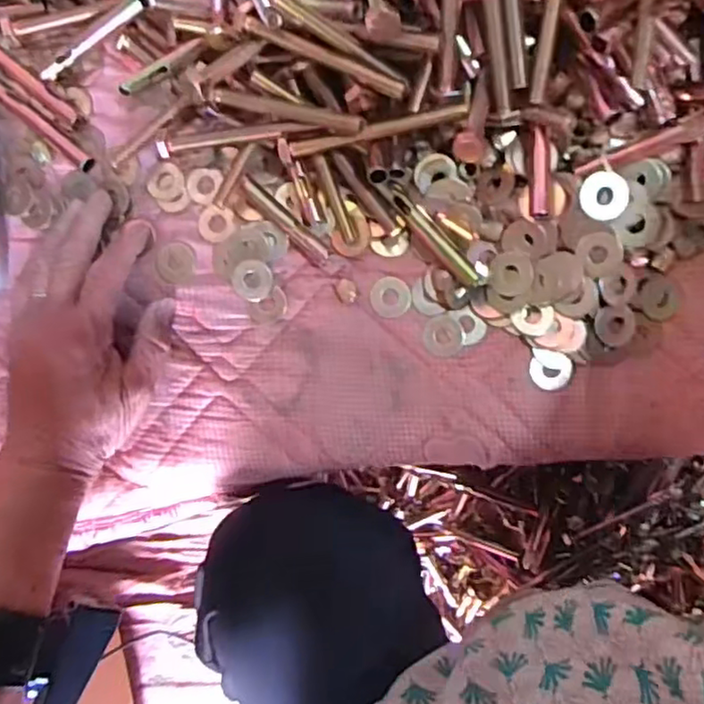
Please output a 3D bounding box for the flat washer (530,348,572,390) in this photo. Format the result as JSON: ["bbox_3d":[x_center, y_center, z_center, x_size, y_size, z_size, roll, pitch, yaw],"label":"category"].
[{"bbox_3d":[0.118,0.011,0.379,0.023,0.004,0.023,9,92,4],"label":"flat washer"}]

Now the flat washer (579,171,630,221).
[{"bbox_3d":[0.137,-0.085,0.347,0.026,0.004,0.025,0,103,-1],"label":"flat washer"}]

